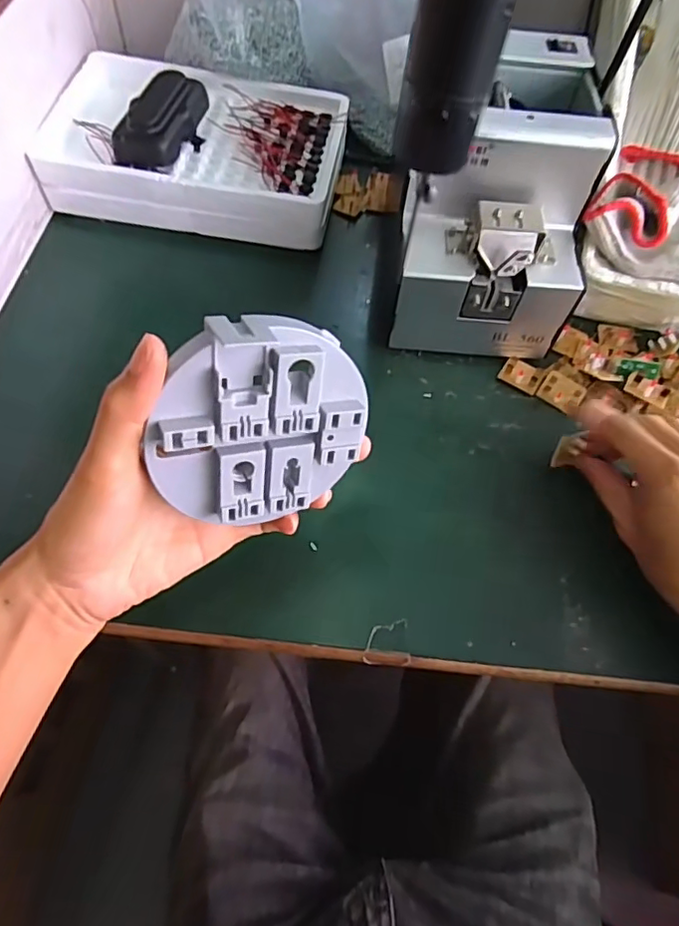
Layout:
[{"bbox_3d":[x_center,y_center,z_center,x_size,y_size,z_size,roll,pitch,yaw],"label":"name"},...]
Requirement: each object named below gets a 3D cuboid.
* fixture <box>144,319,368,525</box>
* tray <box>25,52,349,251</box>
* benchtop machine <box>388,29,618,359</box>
[{"bbox_3d":[-0.034,-0.016,0.255,0.093,0.092,0.020,1,29,-25],"label":"fixture"},{"bbox_3d":[-0.117,-0.277,0.485,0.241,0.059,0.175,10,60,2],"label":"tray"},{"bbox_3d":[0.110,-0.188,0.406,0.120,0.146,0.163,7,60,0],"label":"benchtop machine"}]

